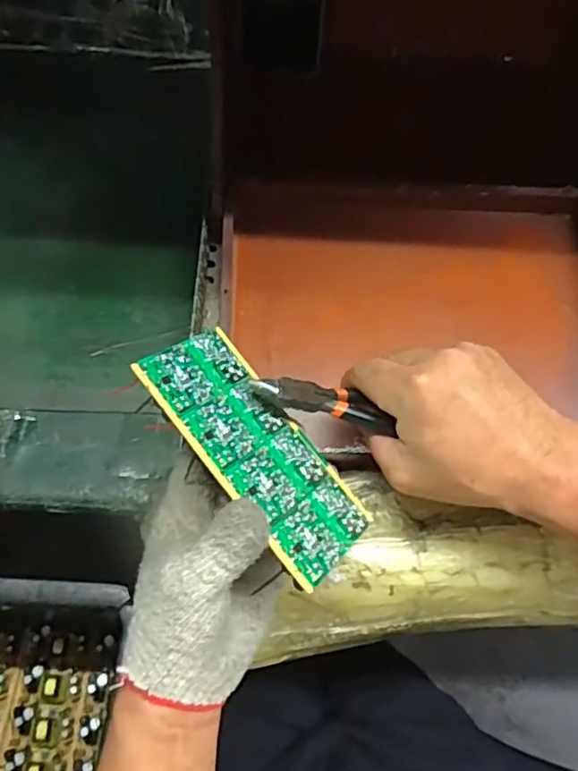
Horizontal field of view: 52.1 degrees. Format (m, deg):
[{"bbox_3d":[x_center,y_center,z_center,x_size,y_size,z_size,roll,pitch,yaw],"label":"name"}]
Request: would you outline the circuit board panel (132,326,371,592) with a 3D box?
[{"bbox_3d":[-0.017,0.035,0.337,0.150,0.004,0.071,50,41,7],"label":"circuit board panel"}]

